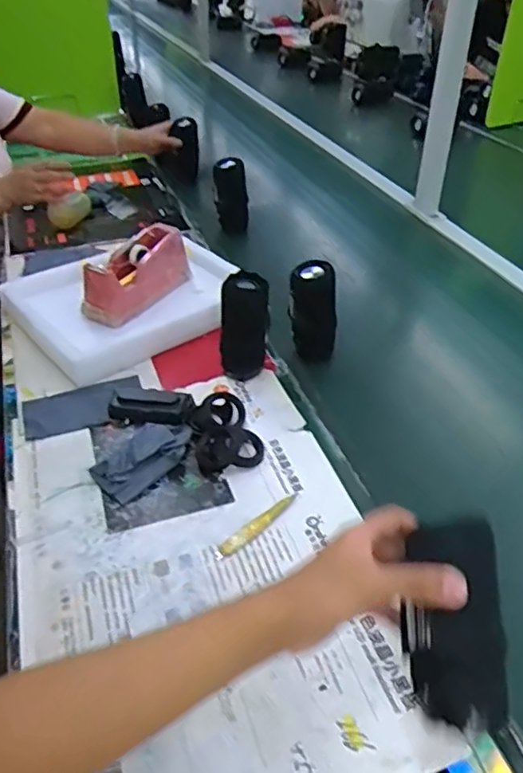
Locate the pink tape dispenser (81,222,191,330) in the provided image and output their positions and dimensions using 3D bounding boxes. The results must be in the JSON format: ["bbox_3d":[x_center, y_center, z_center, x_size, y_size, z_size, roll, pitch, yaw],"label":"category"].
[{"bbox_3d":[-0.205,-0.186,1.006,0.085,0.089,0.195,18,42,21],"label":"pink tape dispenser"}]

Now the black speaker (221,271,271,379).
[{"bbox_3d":[-0.024,-0.086,0.851,0.065,0.145,0.056,-1,39,-2],"label":"black speaker"}]

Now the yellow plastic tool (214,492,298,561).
[{"bbox_3d":[-0.003,0.153,0.675,0.120,0.007,0.018,-31,48,-33],"label":"yellow plastic tool"}]

